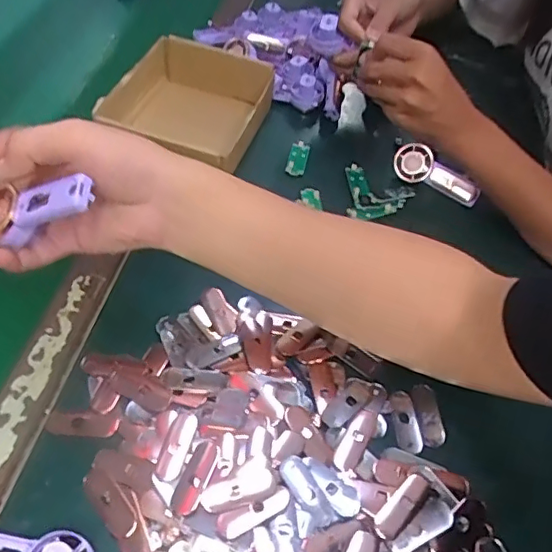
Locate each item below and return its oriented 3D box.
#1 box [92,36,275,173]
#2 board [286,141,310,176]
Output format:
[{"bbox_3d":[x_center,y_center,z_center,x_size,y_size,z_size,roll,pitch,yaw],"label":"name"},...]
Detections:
[{"bbox_3d":[-0.085,-0.178,0.586,0.138,0.050,0.164,17,53,7],"label":"box"},{"bbox_3d":[0.024,-0.127,0.603,0.020,0.004,0.051,12,53,3],"label":"board"}]

